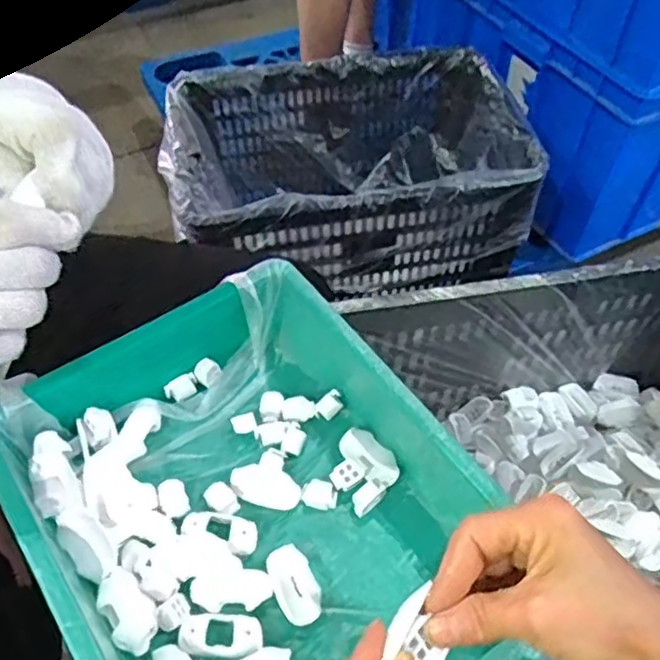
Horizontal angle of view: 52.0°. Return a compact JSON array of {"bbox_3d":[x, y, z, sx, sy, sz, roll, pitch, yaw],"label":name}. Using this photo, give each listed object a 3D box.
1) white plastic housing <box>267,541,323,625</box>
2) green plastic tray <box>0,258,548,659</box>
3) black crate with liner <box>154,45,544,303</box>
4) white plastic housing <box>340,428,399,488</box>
[{"bbox_3d":[-0.024,0.174,0.463,0.028,0.010,0.052,-21,56,-17],"label":"white plastic housing"},{"bbox_3d":[-0.050,0.128,0.464,0.259,0.081,0.346,-29,59,-22],"label":"green plastic tray"},{"bbox_3d":[0.020,-0.252,1.149,0.547,0.267,0.361,-9,54,-9],"label":"black crate with liner"},{"bbox_3d":[0.031,0.097,0.523,0.028,0.018,0.051,-28,59,-21],"label":"white plastic housing"}]

